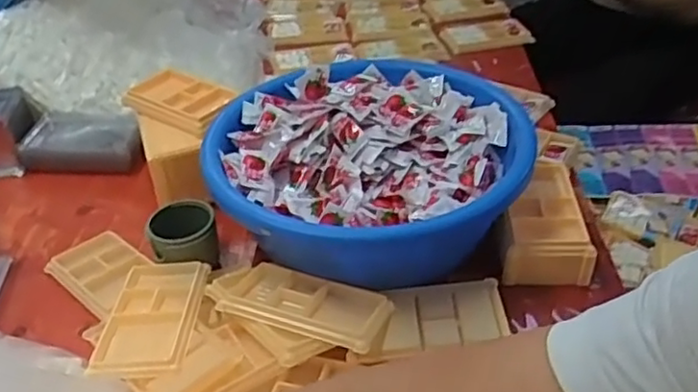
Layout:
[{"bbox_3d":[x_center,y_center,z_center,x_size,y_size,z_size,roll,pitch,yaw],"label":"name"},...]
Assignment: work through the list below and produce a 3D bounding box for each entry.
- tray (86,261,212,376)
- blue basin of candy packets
[{"bbox_3d":[-0.175,0.106,0.595,0.078,0.019,0.133,-1,37,3],"label":"tray"},{"bbox_3d":[0.021,-0.020,0.691,0.303,0.107,0.286,-2,37,2],"label":"blue basin of candy packets"}]

